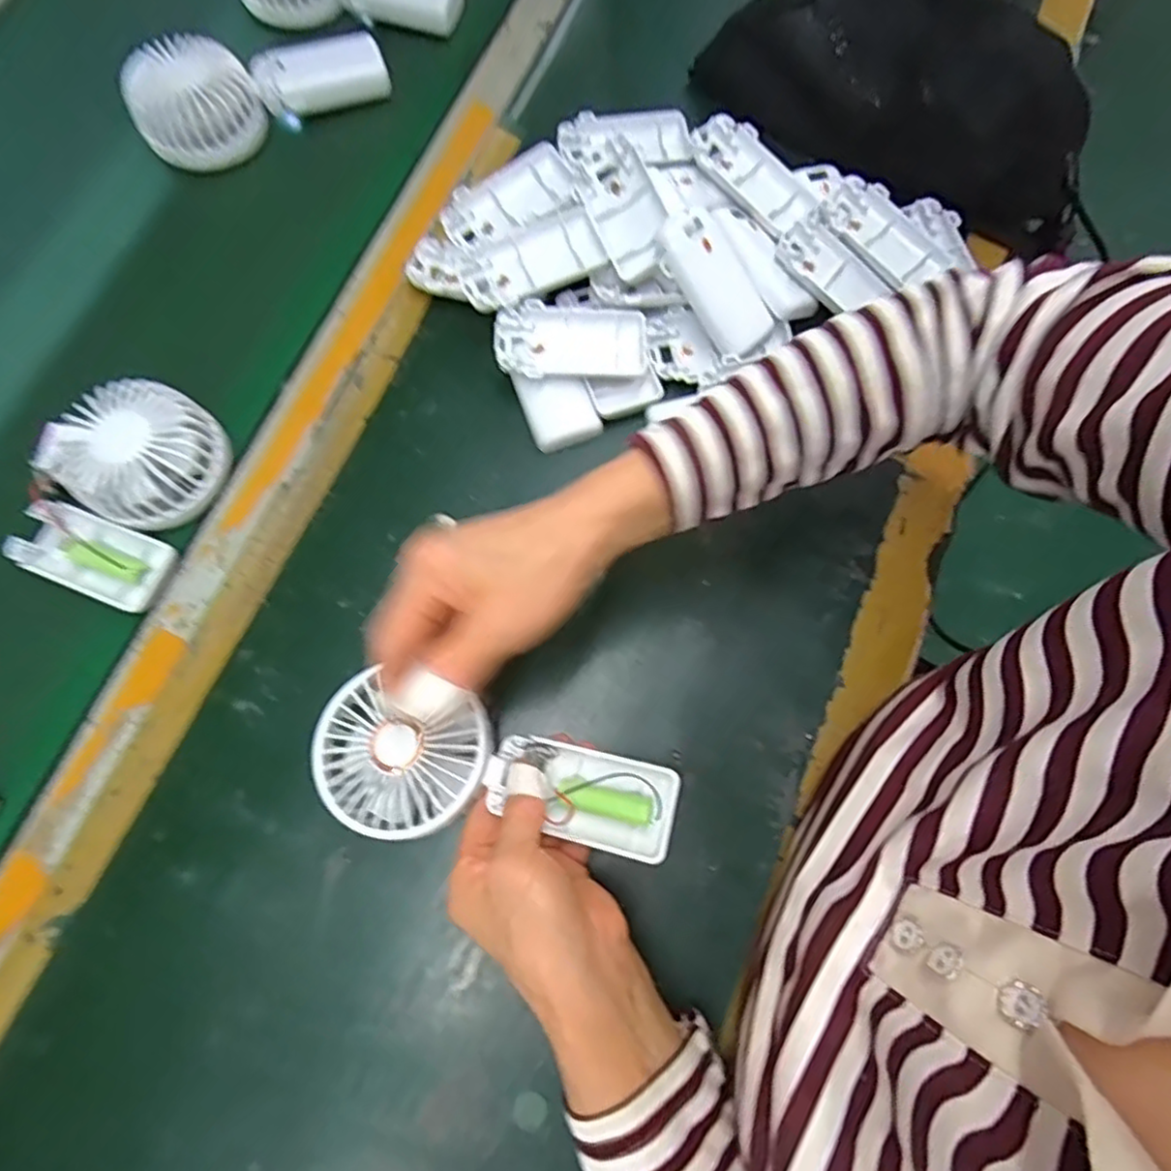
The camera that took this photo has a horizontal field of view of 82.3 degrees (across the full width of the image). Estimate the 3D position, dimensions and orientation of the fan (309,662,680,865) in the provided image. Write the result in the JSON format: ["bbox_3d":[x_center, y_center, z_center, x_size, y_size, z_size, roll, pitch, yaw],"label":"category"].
[{"bbox_3d":[-0.047,0.099,0.343,0.181,0.031,0.069,11,73,4],"label":"fan"}]

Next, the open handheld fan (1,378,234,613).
[{"bbox_3d":[-0.286,-0.063,0.403,0.102,0.038,0.128,22,75,8],"label":"open handheld fan"}]

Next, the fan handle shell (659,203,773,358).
[{"bbox_3d":[0.084,-0.193,0.427,0.041,0.012,0.091,-45,110,-12],"label":"fan handle shell"}]

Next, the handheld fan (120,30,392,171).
[{"bbox_3d":[-0.244,-0.370,0.509,0.178,0.080,0.062,-30,75,-7],"label":"handheld fan"}]

